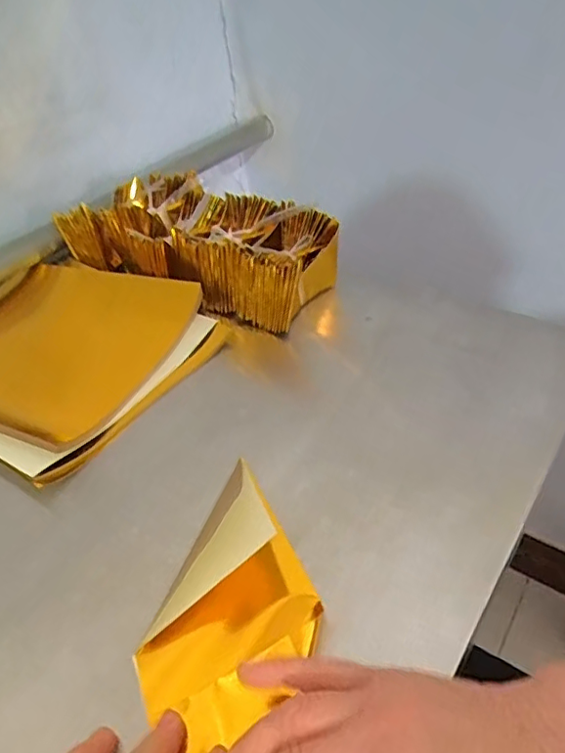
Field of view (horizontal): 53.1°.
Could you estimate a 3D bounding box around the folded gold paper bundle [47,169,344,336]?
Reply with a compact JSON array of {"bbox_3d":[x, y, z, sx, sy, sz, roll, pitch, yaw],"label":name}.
[{"bbox_3d":[-0.093,-0.137,0.588,0.298,0.079,0.117,18,48,26],"label":"folded gold paper bundle"}]

